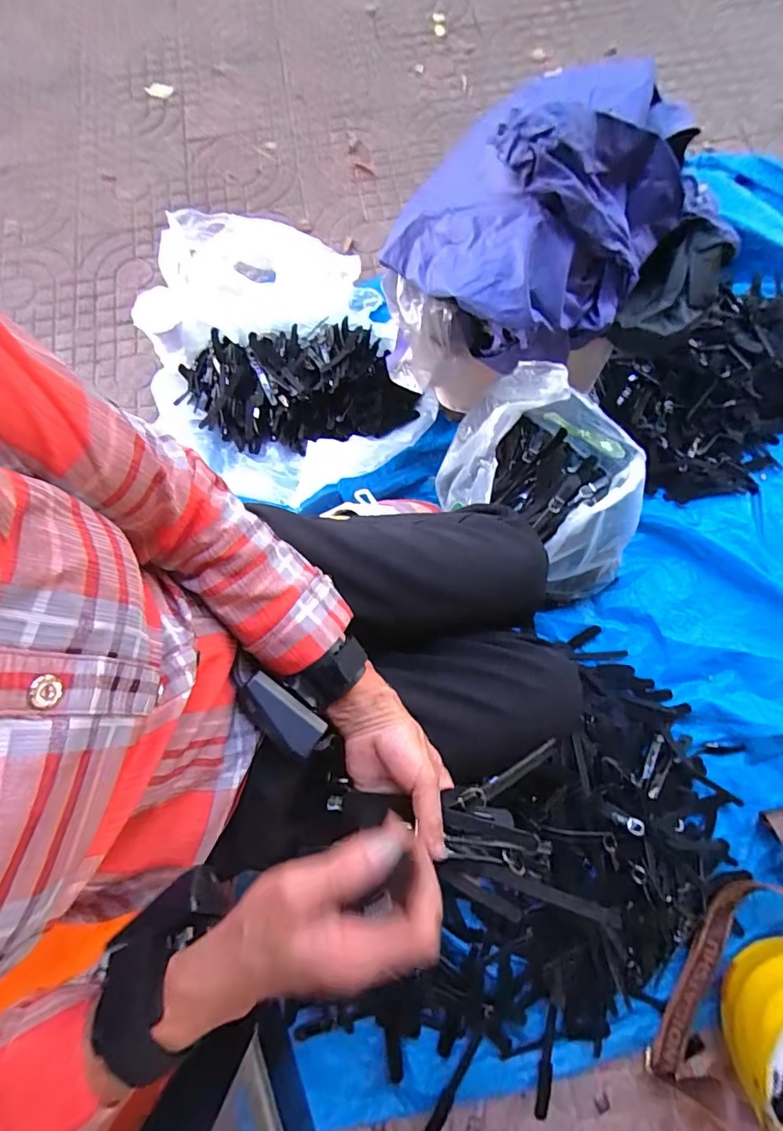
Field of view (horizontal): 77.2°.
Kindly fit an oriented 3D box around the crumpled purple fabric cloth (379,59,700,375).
[{"bbox_3d":[0.168,-0.402,0.579,0.268,0.169,0.276,38,79,9],"label":"crumpled purple fabric cloth"}]

